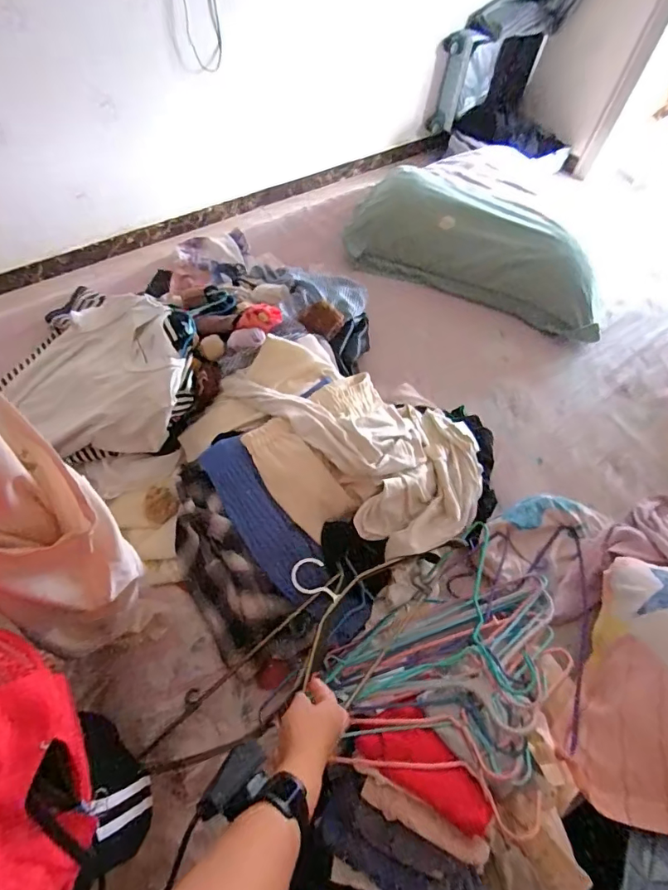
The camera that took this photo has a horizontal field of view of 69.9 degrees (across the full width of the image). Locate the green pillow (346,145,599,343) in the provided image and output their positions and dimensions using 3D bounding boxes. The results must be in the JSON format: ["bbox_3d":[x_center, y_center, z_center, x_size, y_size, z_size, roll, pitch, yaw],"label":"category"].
[{"bbox_3d":[0.396,-0.556,1.241,0.658,0.173,0.355,24,59,10],"label":"green pillow"}]

